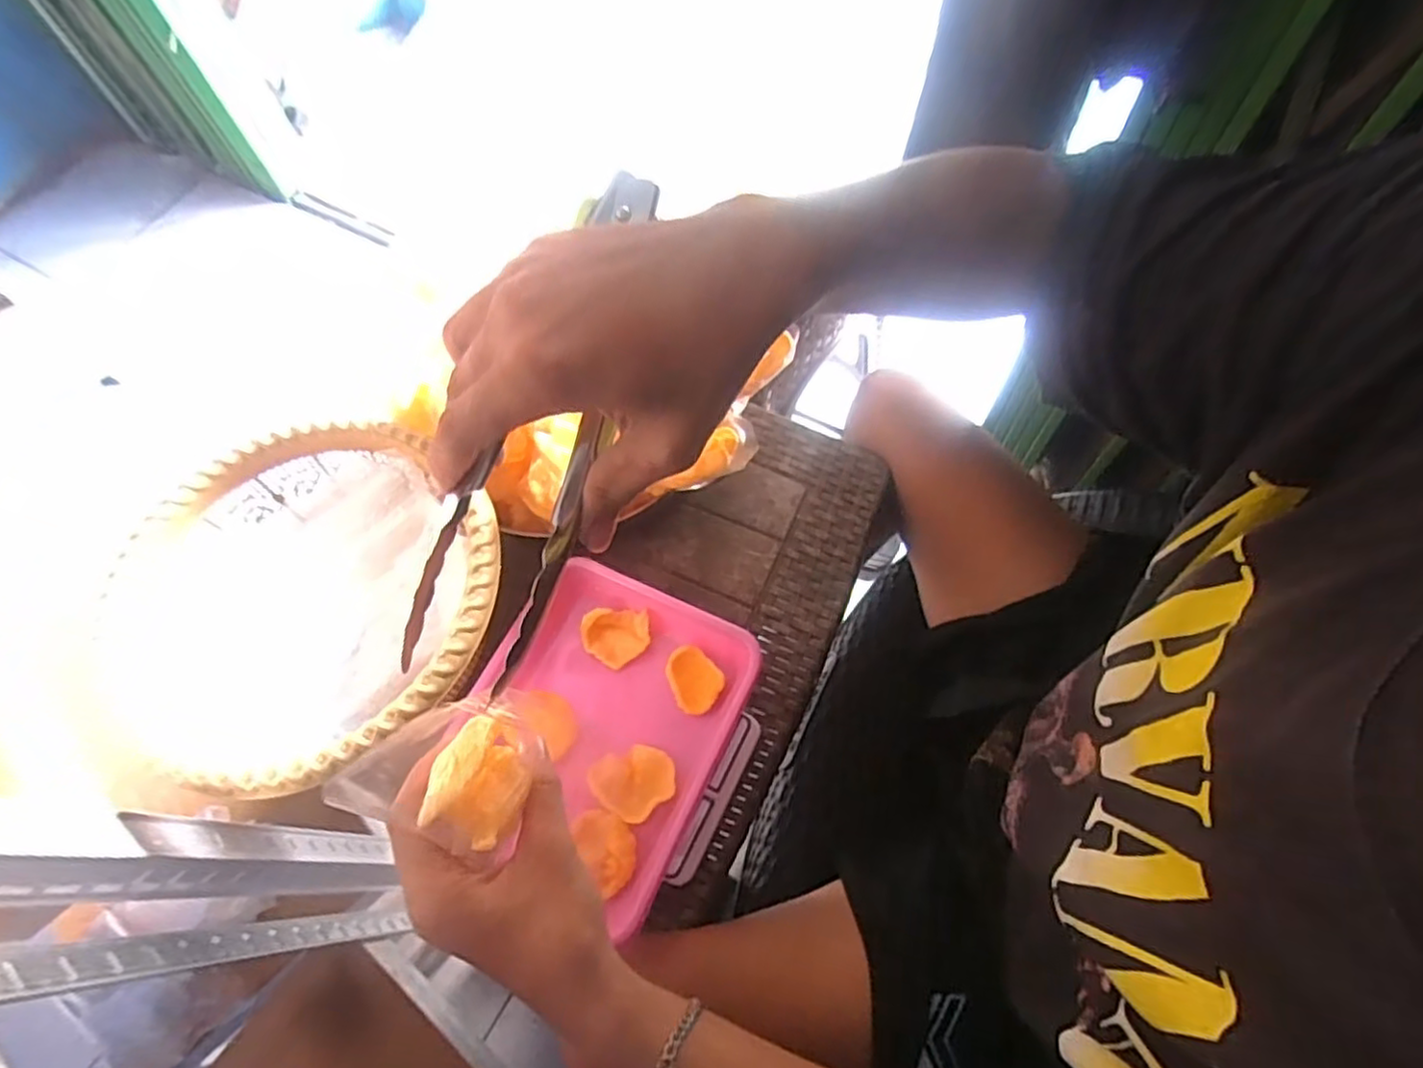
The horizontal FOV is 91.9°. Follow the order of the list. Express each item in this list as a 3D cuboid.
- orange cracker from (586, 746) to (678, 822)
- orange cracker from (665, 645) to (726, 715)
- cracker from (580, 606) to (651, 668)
[{"bbox_3d":[-0.054,0.168,0.474,0.054,0.010,0.048,29,69,16],"label":"orange cracker"},{"bbox_3d":[-0.012,0.105,0.505,0.036,0.008,0.048,-28,66,-10],"label":"orange cracker"},{"bbox_3d":[-0.072,0.077,0.521,0.050,0.019,0.042,-8,64,0],"label":"cracker"}]

